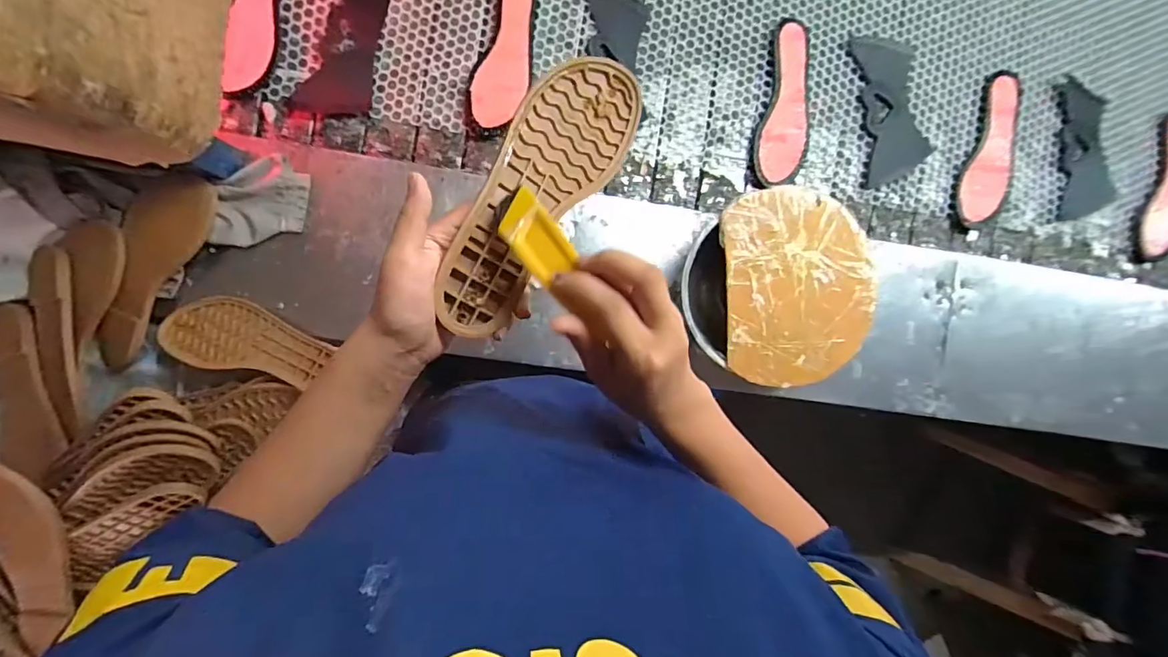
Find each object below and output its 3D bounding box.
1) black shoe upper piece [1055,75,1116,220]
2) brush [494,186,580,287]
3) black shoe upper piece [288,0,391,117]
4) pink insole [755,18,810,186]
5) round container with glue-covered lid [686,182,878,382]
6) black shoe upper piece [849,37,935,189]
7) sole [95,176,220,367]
[{"bbox_3d":[0.807,-0.285,0.790,0.113,0.023,0.211,-5,91,-7],"label":"black shoe upper piece"},{"bbox_3d":[-0.034,-0.061,0.329,0.033,0.017,0.066,-36,80,-9],"label":"brush"},{"bbox_3d":[-0.315,-0.388,0.652,0.095,0.004,0.213,10,93,-6],"label":"black shoe upper piece"},{"bbox_3d":[0.296,-0.321,0.710,0.080,0.022,0.234,7,90,-7],"label":"pink insole"},{"bbox_3d":[0.252,-0.052,0.643,0.240,0.064,0.241,0,90,-7],"label":"round container with glue-covered lid"},{"bbox_3d":[0.463,-0.327,0.738,0.103,0.005,0.217,-7,91,-7],"label":"black shoe upper piece"},{"bbox_3d":[-0.526,-0.072,0.590,0.079,0.015,0.239,26,87,-6],"label":"sole"}]

